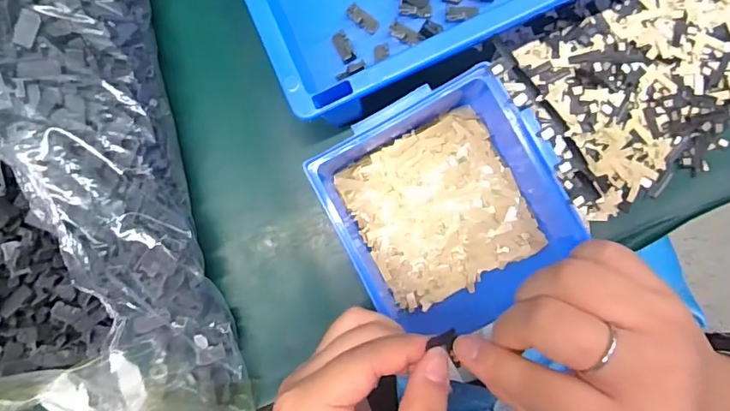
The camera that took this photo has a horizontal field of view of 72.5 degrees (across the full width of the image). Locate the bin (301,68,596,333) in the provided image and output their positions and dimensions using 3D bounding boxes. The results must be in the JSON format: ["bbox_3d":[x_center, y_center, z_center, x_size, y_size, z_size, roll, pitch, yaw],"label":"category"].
[{"bbox_3d":[0.050,0.004,0.307,0.122,0.066,0.134,-29,85,4],"label":"bin"}]

